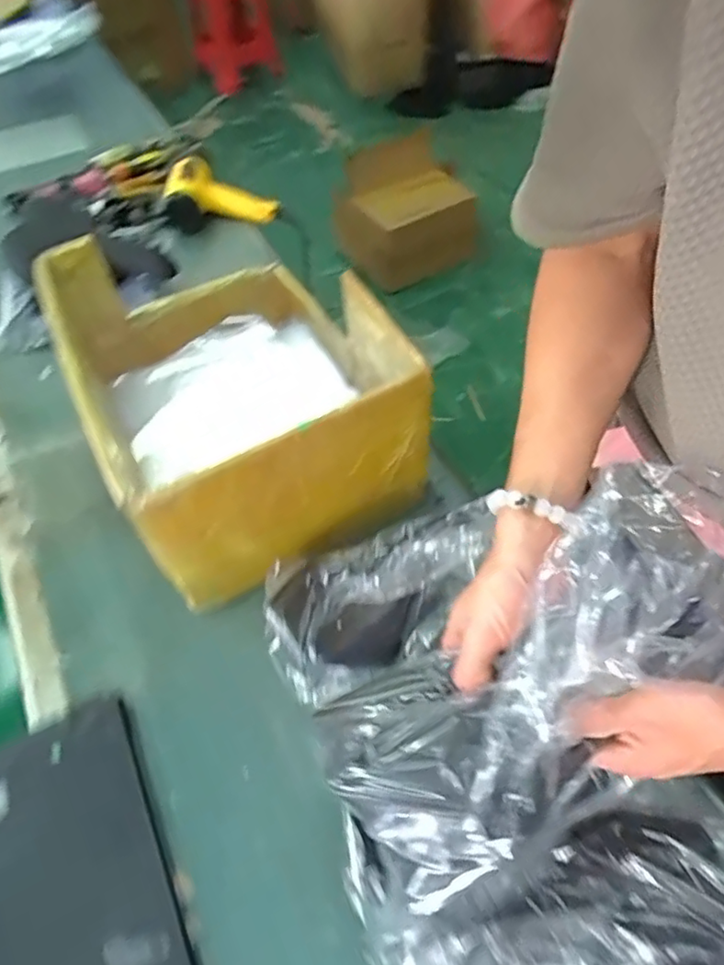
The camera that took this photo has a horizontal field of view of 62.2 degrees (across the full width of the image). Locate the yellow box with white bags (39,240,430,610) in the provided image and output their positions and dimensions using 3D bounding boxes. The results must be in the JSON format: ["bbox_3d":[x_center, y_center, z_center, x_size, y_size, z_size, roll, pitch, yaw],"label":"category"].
[{"bbox_3d":[-0.147,-0.106,0.722,0.297,0.244,0.423,-25,55,-15],"label":"yellow box with white bags"}]

